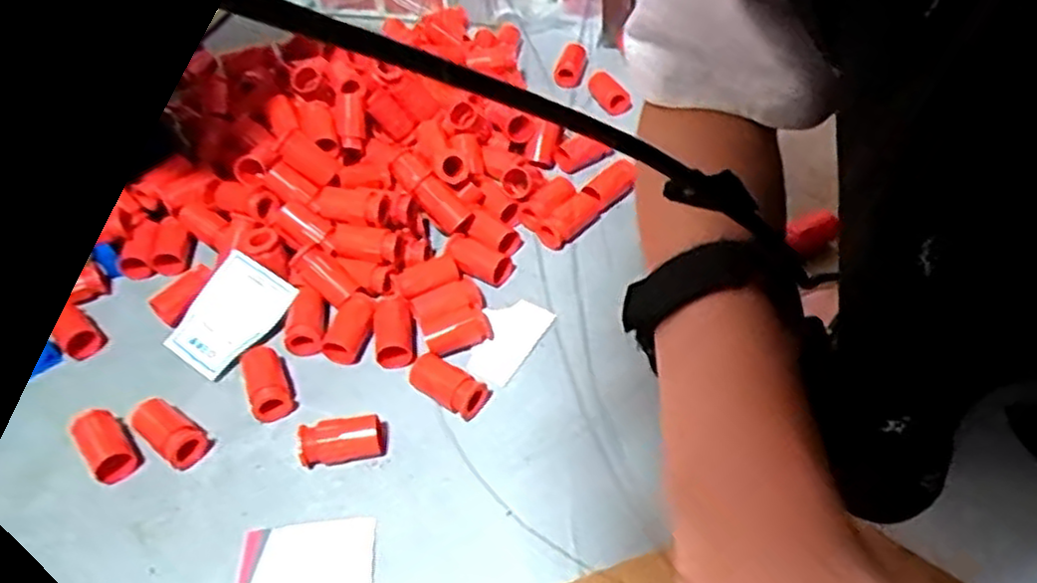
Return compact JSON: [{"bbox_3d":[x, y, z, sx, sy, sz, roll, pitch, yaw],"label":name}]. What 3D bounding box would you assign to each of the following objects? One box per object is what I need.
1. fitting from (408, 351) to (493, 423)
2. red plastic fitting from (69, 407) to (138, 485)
[{"bbox_3d":[-0.043,0.058,0.467,0.047,0.022,0.025,19,49,24],"label":"fitting"},{"bbox_3d":[-0.246,0.091,0.450,0.024,0.028,0.041,-32,50,-25],"label":"red plastic fitting"}]

